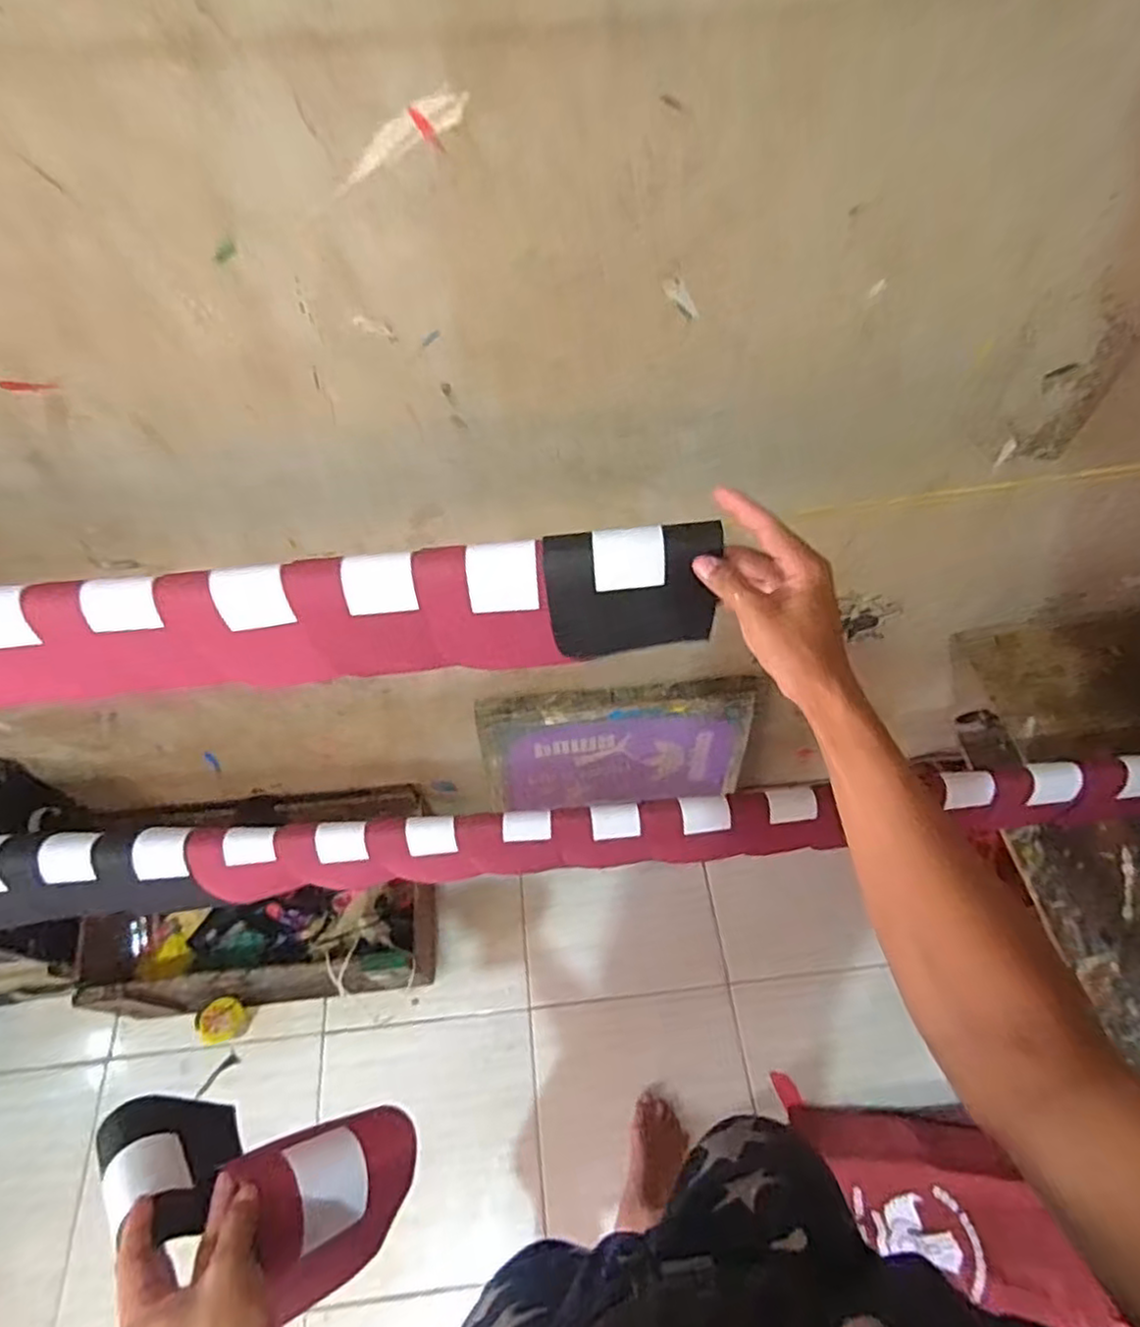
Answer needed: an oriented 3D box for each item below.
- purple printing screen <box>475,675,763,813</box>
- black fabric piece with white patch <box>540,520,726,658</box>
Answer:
[{"bbox_3d":[0.084,0.147,1.190,0.461,0.282,0.028,-6,38,-1],"label":"purple printing screen"},{"bbox_3d":[0.044,-0.055,0.520,0.119,0.107,0.053,-10,59,-5],"label":"black fabric piece with white patch"}]

